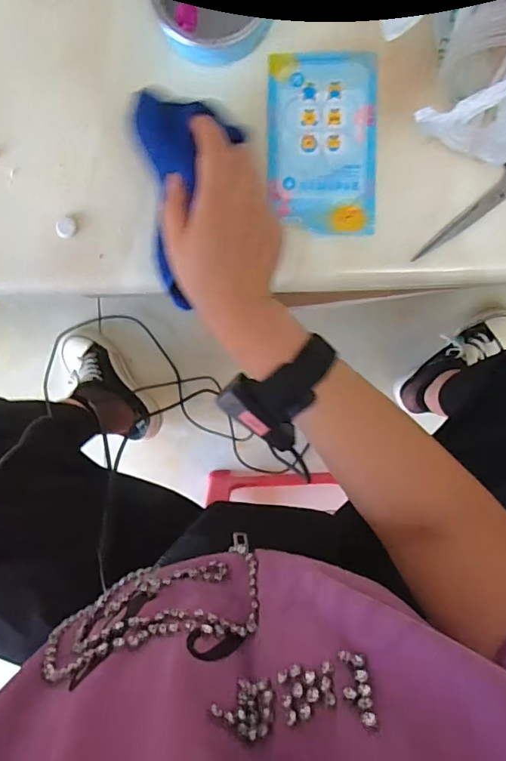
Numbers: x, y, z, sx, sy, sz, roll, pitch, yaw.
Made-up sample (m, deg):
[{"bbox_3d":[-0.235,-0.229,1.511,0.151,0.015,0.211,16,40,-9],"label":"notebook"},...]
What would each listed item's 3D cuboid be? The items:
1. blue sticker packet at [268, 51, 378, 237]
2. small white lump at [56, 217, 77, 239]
[{"bbox_3d":[0.057,-0.196,0.379,0.088,0.005,0.144,0,94,2],"label":"blue sticker packet"},{"bbox_3d":[-0.162,-0.132,0.398,0.017,0.004,0.017,0,94,2],"label":"small white lump"}]

